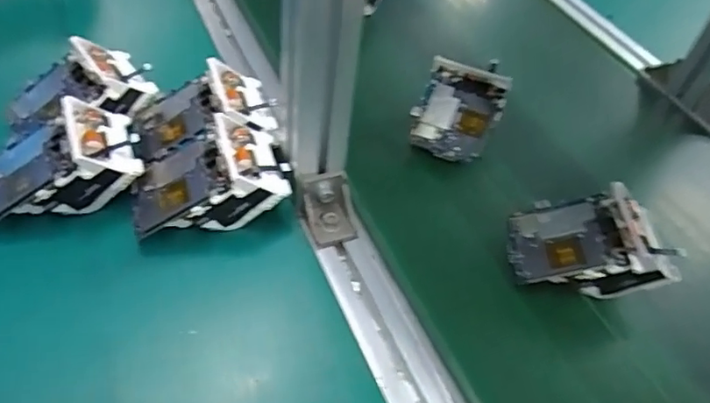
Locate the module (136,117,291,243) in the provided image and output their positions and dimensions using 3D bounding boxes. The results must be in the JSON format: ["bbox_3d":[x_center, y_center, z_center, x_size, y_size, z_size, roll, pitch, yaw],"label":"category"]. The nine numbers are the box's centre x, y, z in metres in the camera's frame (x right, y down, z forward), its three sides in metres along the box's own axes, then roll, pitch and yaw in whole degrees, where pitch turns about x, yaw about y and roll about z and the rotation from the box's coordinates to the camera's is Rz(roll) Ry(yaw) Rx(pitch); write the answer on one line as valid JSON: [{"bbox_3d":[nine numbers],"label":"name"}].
[{"bbox_3d":[-0.114,-0.014,0.437,0.112,0.060,0.072,-12,50,-16],"label":"module"}]

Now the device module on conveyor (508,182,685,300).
[{"bbox_3d":[0.177,0.031,0.430,0.113,0.030,0.076,-9,53,9],"label":"device module on conveyor"}]

